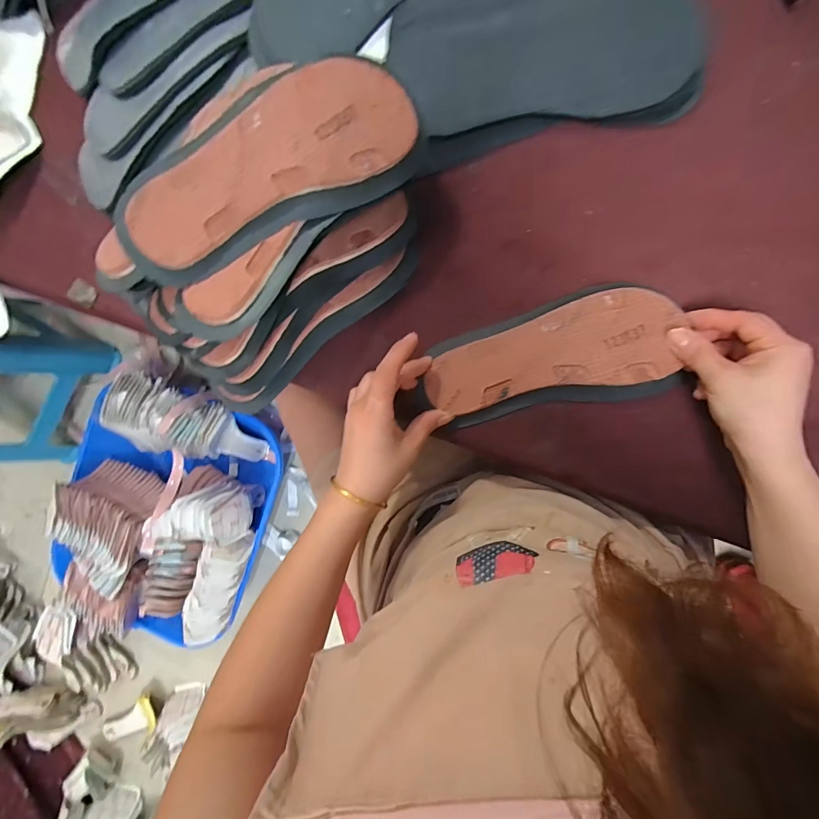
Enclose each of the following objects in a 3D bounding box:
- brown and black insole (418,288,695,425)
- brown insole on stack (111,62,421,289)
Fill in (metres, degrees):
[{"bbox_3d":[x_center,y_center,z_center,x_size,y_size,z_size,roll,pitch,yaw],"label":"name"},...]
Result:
[{"bbox_3d":[0.124,-0.046,0.376,0.216,0.023,0.096,-13,89,12],"label":"brown and black insole"},{"bbox_3d":[-0.109,-0.182,0.319,0.240,0.022,0.095,-26,107,1],"label":"brown insole on stack"}]

